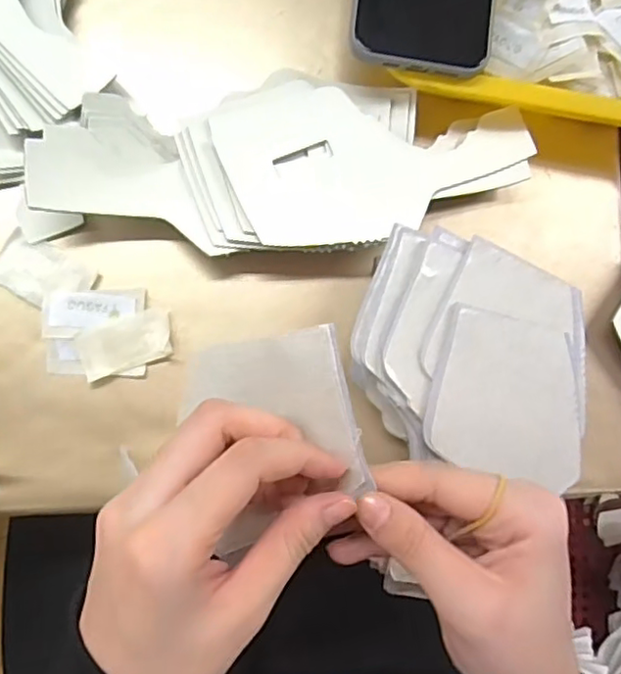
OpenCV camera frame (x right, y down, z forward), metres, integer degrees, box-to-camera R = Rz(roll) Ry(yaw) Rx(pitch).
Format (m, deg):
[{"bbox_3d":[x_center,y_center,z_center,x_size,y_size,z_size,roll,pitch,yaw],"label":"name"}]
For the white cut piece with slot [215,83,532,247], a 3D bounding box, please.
[{"bbox_3d":[0.040,-0.099,0.359,0.182,0.008,0.091,-3,81,-11],"label":"white cut piece with slot"}]

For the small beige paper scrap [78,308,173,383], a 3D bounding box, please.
[{"bbox_3d":[-0.105,0.004,0.355,0.053,0.005,0.027,-20,92,-11],"label":"small beige paper scrap"}]

